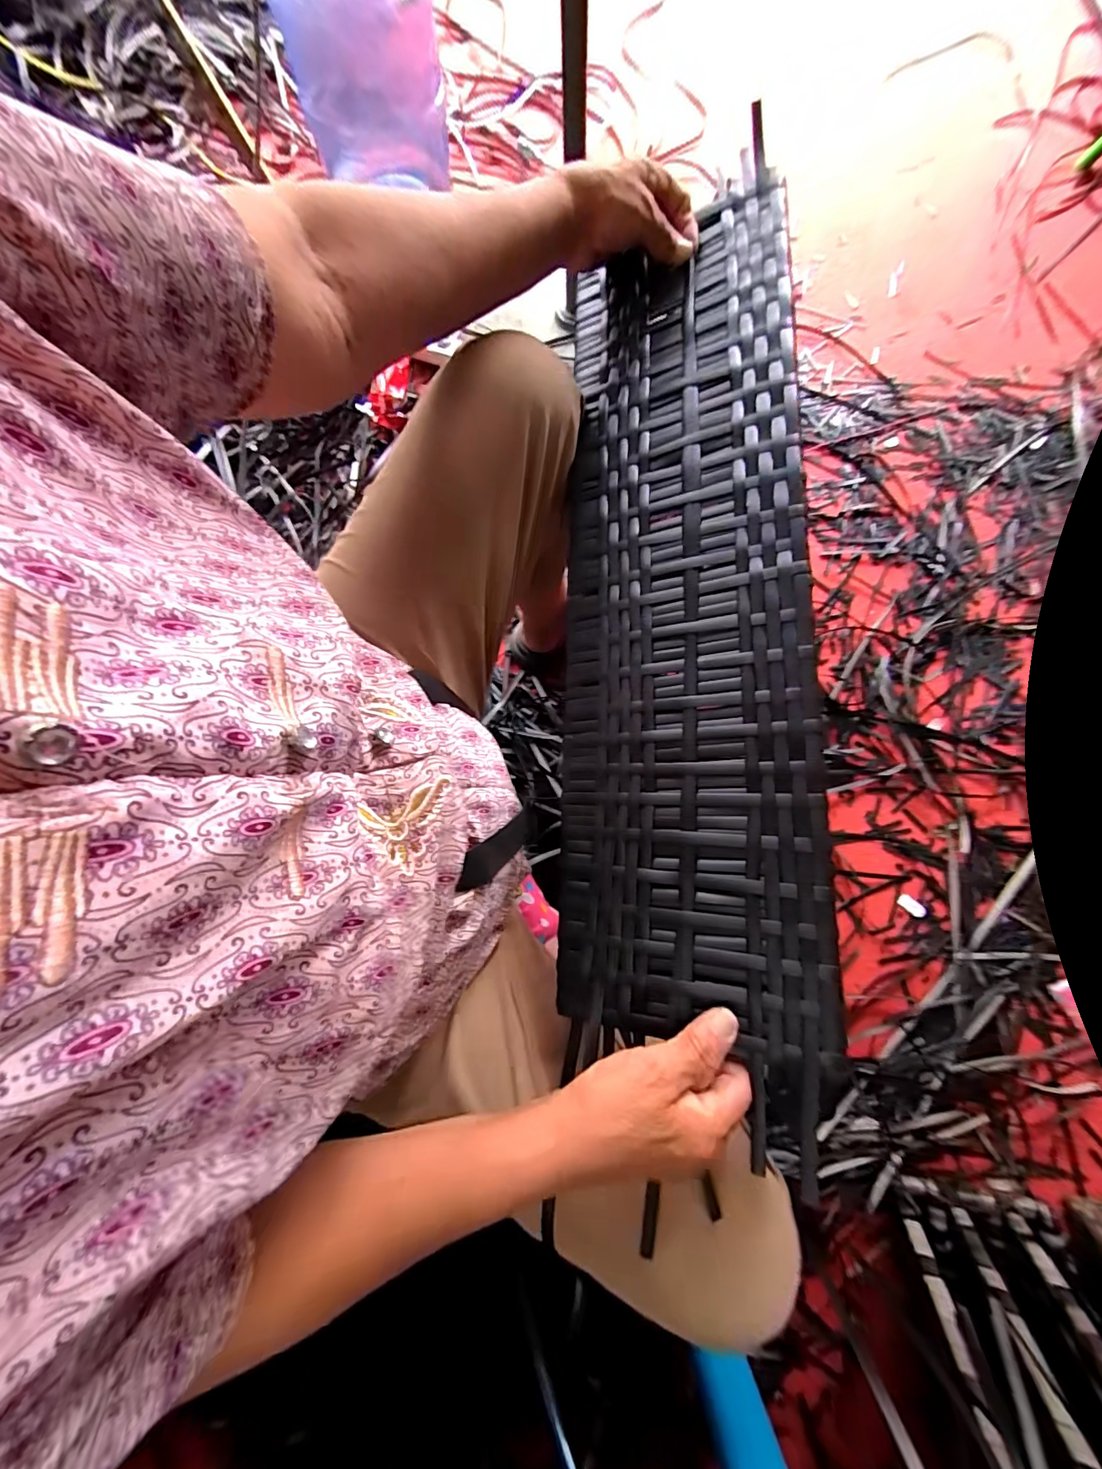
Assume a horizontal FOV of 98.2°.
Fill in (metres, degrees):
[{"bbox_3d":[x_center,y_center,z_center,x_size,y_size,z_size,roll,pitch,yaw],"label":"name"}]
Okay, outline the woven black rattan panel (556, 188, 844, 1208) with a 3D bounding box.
[{"bbox_3d":[0.099,-0.106,0.373,0.184,0.010,0.666,-4,77,27],"label":"woven black rattan panel"}]

